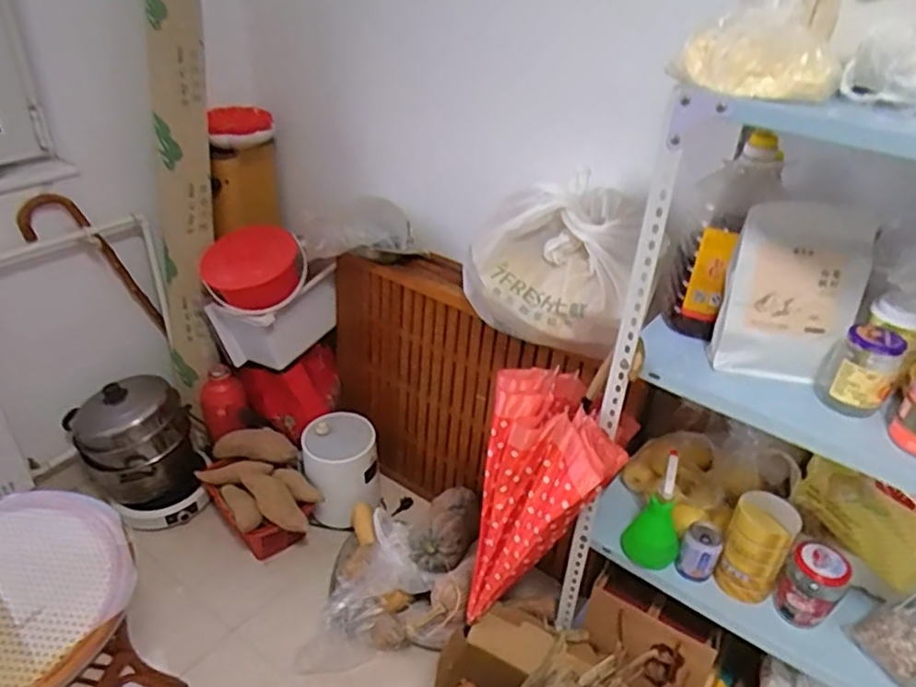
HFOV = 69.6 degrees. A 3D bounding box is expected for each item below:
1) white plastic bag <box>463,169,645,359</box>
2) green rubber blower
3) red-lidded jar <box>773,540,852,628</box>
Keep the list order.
[{"bbox_3d":[0.180,-0.153,1.327,0.345,0.281,0.299,6,33,4],"label":"white plastic bag"},{"bbox_3d":[0.356,0.295,1.166,0.100,0.193,0.096,3,33,-2],"label":"green rubber blower"},{"bbox_3d":[0.582,0.395,1.085,0.090,0.124,0.086,3,33,-2],"label":"red-lidded jar"}]

